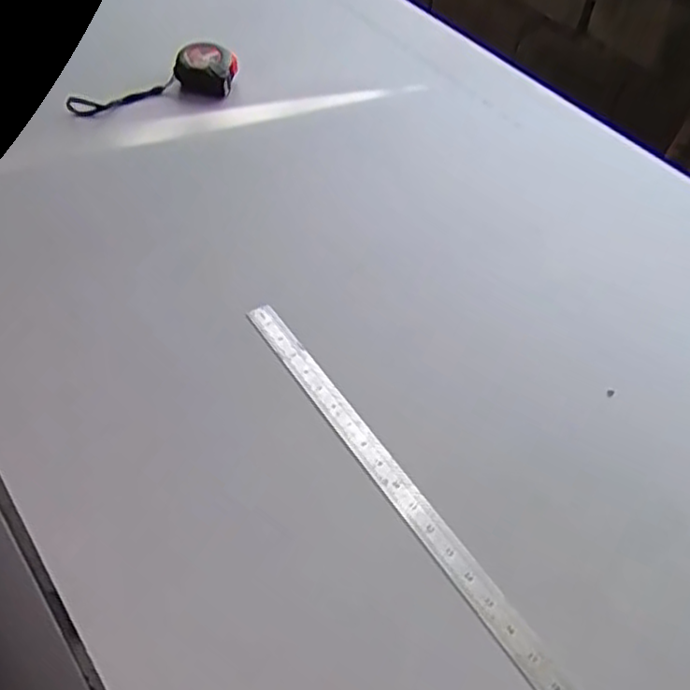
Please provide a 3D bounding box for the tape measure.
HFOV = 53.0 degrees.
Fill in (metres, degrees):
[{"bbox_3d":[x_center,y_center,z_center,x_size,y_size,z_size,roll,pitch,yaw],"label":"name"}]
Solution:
[{"bbox_3d":[-0.287,-0.400,1.043,0.255,0.045,0.093,-14,54,-14],"label":"tape measure"}]

